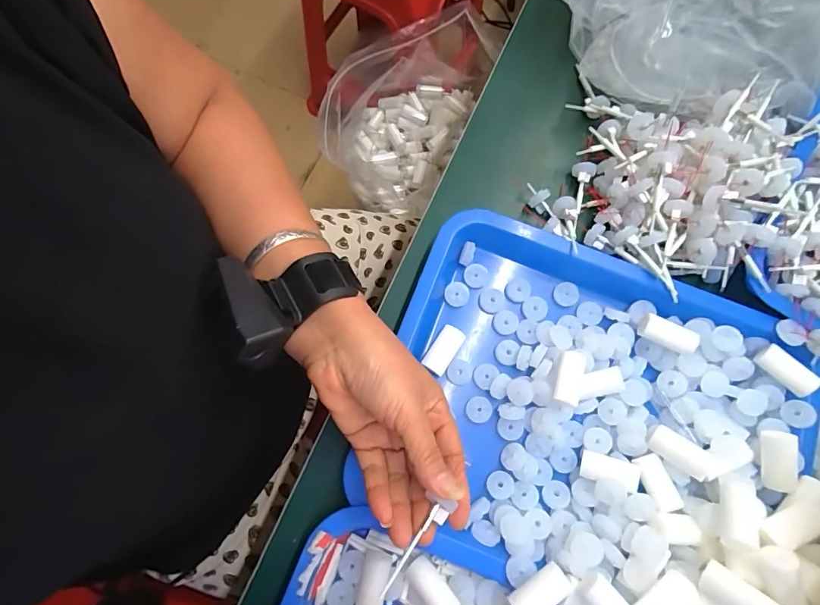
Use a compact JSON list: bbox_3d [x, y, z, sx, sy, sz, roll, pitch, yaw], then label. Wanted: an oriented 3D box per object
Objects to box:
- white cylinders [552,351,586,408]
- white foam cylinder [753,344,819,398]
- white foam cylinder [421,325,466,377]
[{"bbox_3d":[0.122,0.059,0.332,0.021,0.025,0.040,16,78,3],"label":"white cylinders"},{"bbox_3d":[0.296,0.054,0.334,0.017,0.016,0.043,-34,61,-7],"label":"white foam cylinder"},{"bbox_3d":[0.028,0.040,0.352,0.020,0.020,0.040,34,79,7],"label":"white foam cylinder"}]

